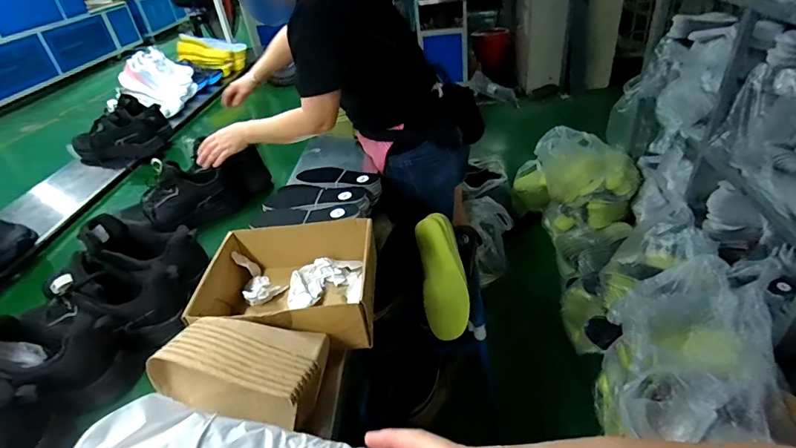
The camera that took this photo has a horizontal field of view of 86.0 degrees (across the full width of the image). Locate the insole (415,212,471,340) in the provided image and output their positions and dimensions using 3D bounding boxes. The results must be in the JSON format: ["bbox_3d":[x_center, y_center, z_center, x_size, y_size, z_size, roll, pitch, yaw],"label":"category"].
[{"bbox_3d":[0.101,0.109,1.006,0.108,0.052,0.315,-6,58,1],"label":"insole"}]

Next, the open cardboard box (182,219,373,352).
[{"bbox_3d":[-0.168,0.106,0.722,0.263,0.098,0.230,-5,35,3],"label":"open cardboard box"}]

